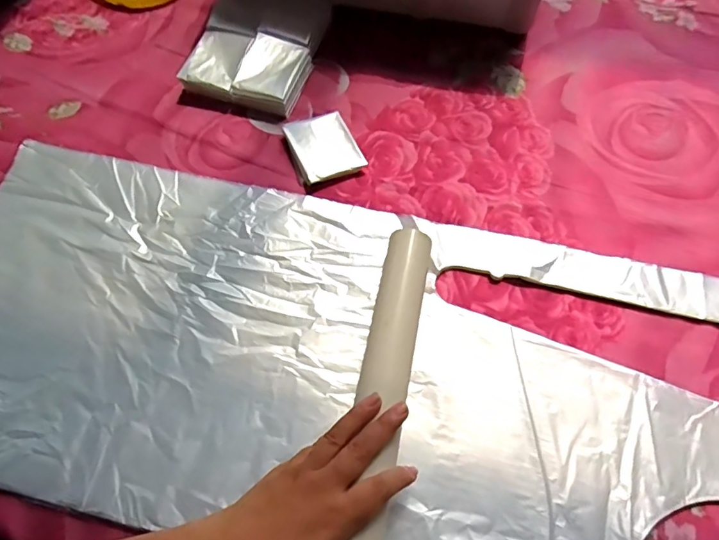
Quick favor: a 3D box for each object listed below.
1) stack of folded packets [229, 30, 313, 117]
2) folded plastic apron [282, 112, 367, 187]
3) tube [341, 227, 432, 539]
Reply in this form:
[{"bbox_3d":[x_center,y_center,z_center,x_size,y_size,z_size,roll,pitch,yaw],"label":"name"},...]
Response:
[{"bbox_3d":[-0.100,-0.225,0.570,0.071,0.032,0.093,19,64,10],"label":"stack of folded packets"},{"bbox_3d":[-0.039,-0.129,0.523,0.071,0.015,0.080,-22,64,-12],"label":"folded plastic apron"},{"bbox_3d":[0.012,0.127,0.369,0.041,0.032,0.357,10,61,8],"label":"tube"}]

